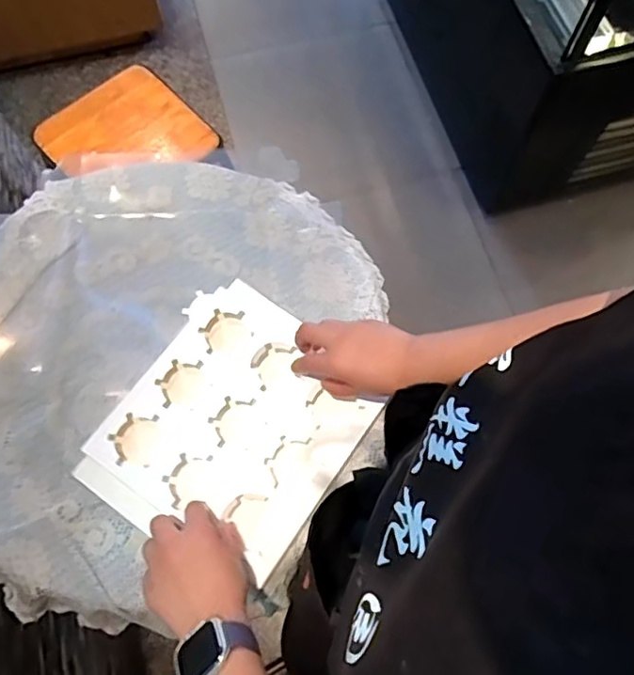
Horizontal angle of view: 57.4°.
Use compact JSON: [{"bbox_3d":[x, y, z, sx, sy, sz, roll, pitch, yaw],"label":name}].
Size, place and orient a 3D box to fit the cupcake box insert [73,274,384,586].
[{"bbox_3d":[-0.091,0.095,0.649,0.249,0.026,0.281,31,72,10],"label":"cupcake box insert"}]

